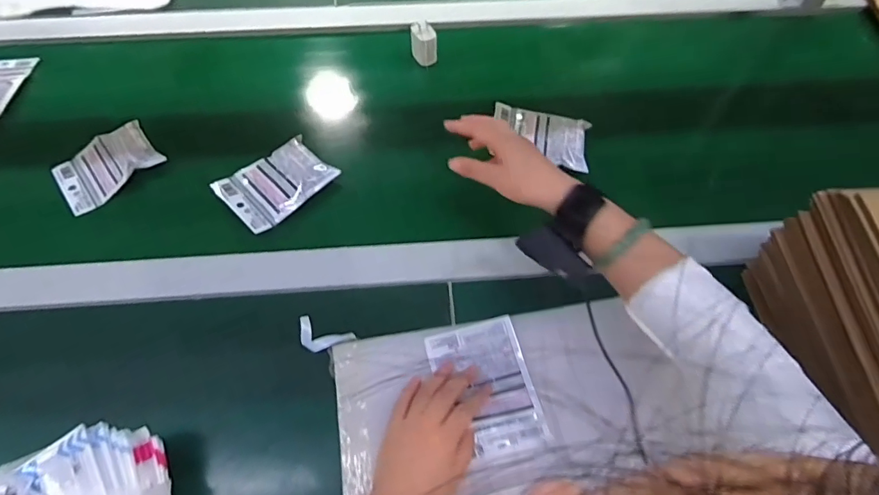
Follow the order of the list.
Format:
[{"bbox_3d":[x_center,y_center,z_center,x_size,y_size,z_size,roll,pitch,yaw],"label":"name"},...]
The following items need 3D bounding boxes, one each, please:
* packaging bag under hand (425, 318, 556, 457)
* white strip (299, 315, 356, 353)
[{"bbox_3d":[0.049,0.145,0.492,0.093,0.008,0.134,-14,64,-8],"label":"packaging bag under hand"},{"bbox_3d":[-0.129,0.099,0.521,0.065,0.013,0.034,19,64,9],"label":"white strip"}]

